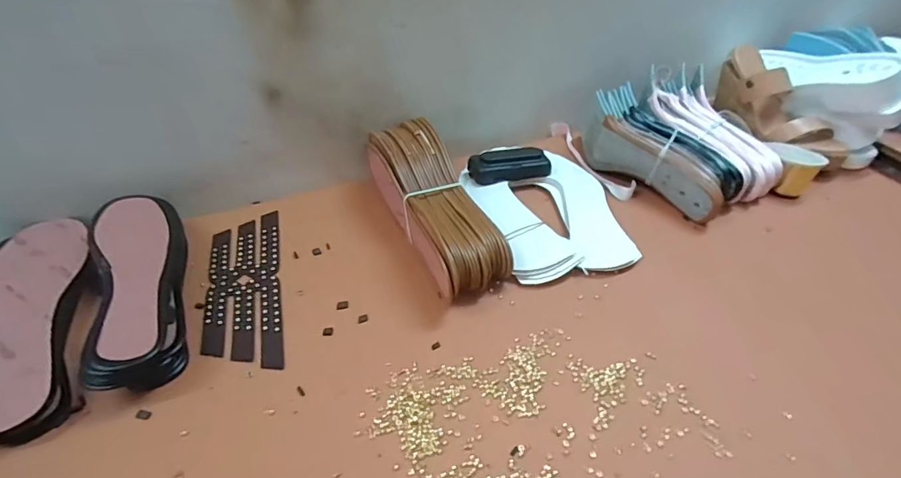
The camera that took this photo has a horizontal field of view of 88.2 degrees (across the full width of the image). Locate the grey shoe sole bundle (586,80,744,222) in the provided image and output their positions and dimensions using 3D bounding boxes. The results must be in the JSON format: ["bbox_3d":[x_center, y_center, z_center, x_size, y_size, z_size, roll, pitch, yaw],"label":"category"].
[{"bbox_3d":[0.273,-0.115,0.627,0.106,0.080,0.223,-21,47,-26],"label":"grey shoe sole bundle"}]

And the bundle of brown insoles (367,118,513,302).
[{"bbox_3d":[-0.020,-0.041,0.521,0.082,0.079,0.236,-15,44,-20],"label":"bundle of brown insoles"}]

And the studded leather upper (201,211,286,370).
[{"bbox_3d":[-0.210,0.044,0.473,0.070,0.008,0.210,-10,42,-14],"label":"studded leather upper"}]

